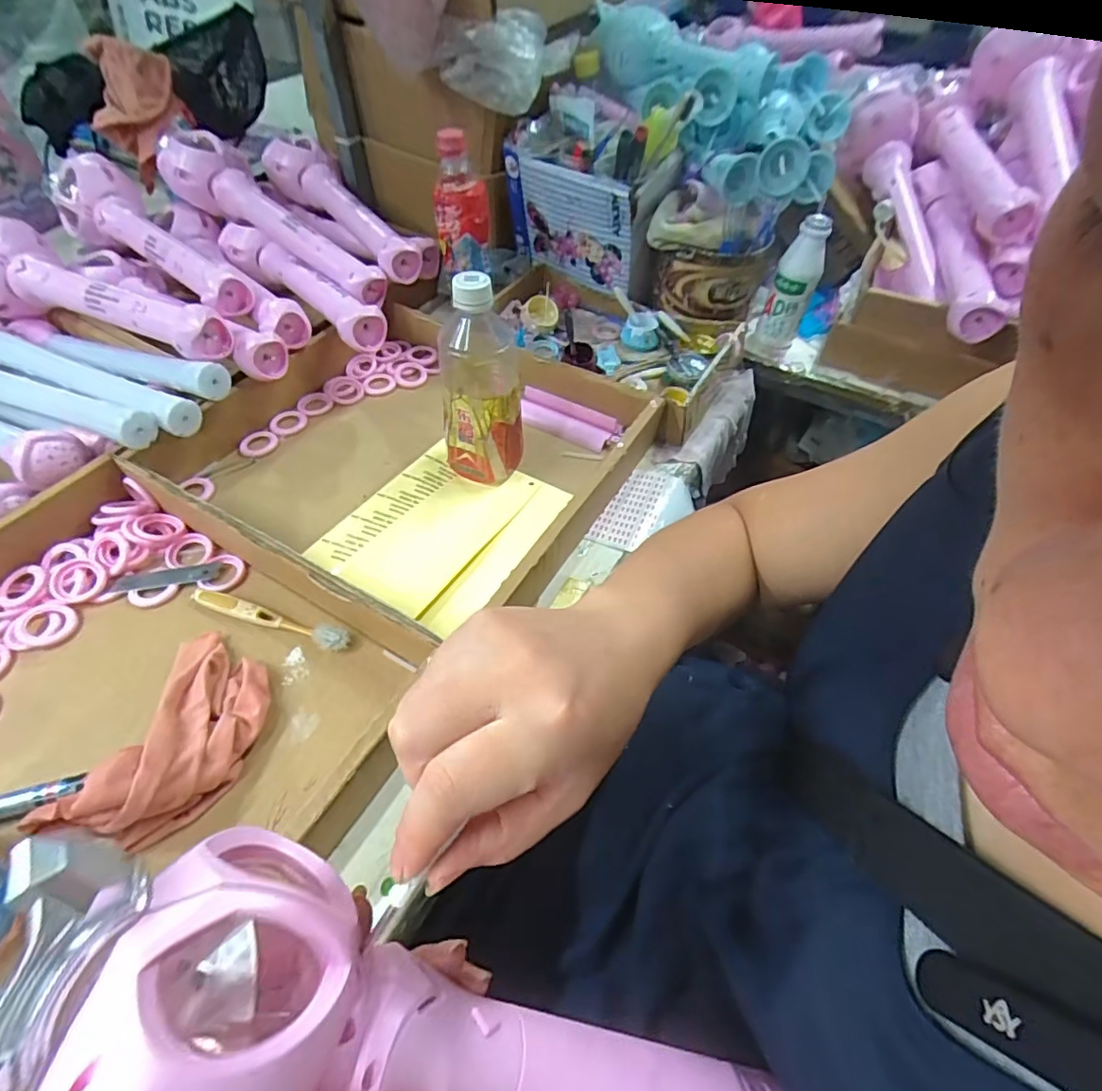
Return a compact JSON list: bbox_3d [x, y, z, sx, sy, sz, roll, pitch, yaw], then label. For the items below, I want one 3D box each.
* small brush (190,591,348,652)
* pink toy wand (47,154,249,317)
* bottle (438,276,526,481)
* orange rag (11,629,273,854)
[{"bbox_3d":[-0.221,0.054,0.443,0.139,0.012,0.022,16,52,10],"label":"small brush"},{"bbox_3d":[-0.447,-0.340,0.611,0.331,0.060,0.078,38,59,25],"label":"pink toy wand"},{"bbox_3d":[-0.062,-0.137,0.499,0.071,0.184,0.060,-3,51,-5],"label":"bottle"},{"bbox_3d":[-0.240,0.118,0.367,0.079,0.053,0.139,8,51,3],"label":"orange rag"}]

